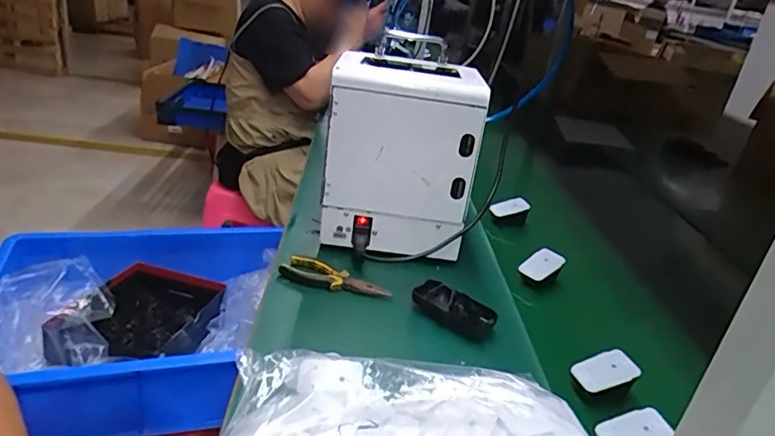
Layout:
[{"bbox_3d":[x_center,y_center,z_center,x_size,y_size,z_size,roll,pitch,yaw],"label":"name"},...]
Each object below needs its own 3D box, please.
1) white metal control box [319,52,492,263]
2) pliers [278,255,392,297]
[{"bbox_3d":[0.020,-0.094,0.831,0.213,0.275,0.158,8,26,1],"label":"white metal control box"},{"bbox_3d":[-0.073,0.086,0.745,0.152,0.010,0.048,18,44,16],"label":"pliers"}]

